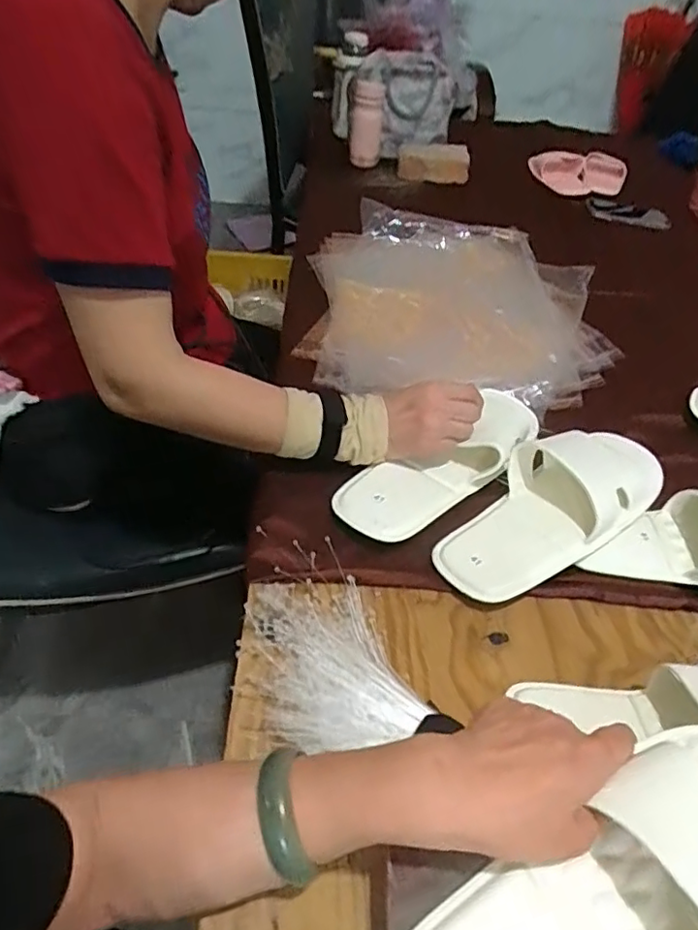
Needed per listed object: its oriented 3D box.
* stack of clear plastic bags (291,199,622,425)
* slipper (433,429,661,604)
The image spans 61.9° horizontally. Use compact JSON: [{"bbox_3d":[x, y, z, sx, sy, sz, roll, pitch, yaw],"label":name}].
[{"bbox_3d":[0.150,-0.236,0.833,0.399,0.039,0.416,4,48,-1],"label":"stack of clear plastic bags"},{"bbox_3d":[0.190,0.043,0.551,0.244,0.065,0.112,-29,54,-31],"label":"slipper"}]

